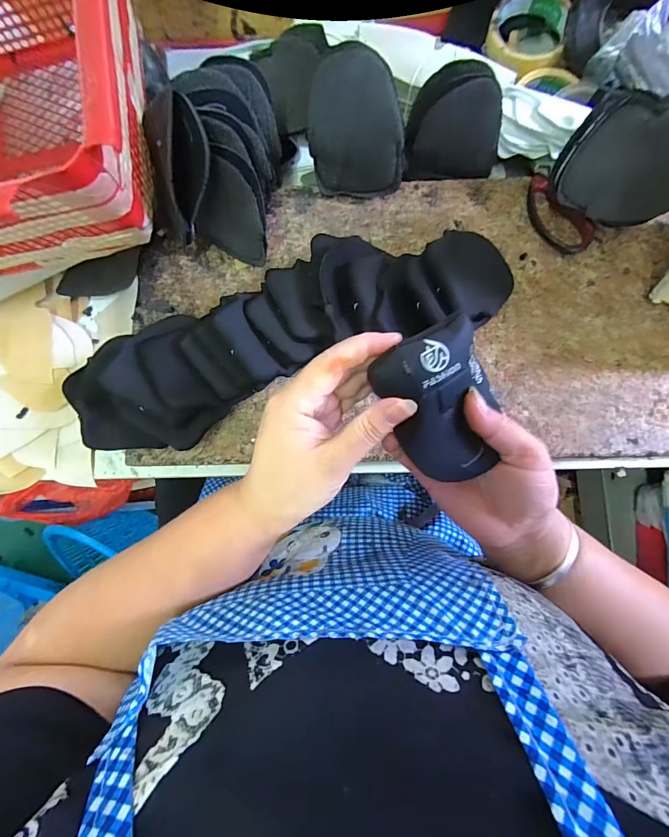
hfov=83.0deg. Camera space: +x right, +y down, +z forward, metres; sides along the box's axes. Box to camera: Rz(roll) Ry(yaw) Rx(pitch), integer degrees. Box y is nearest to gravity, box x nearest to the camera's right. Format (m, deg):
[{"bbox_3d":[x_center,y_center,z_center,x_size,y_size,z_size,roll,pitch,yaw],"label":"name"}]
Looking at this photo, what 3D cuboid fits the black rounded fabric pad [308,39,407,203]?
[{"bbox_3d":[0.019,-0.269,0.354,0.085,0.113,0.024,-3,48,11],"label":"black rounded fabric pad"}]

